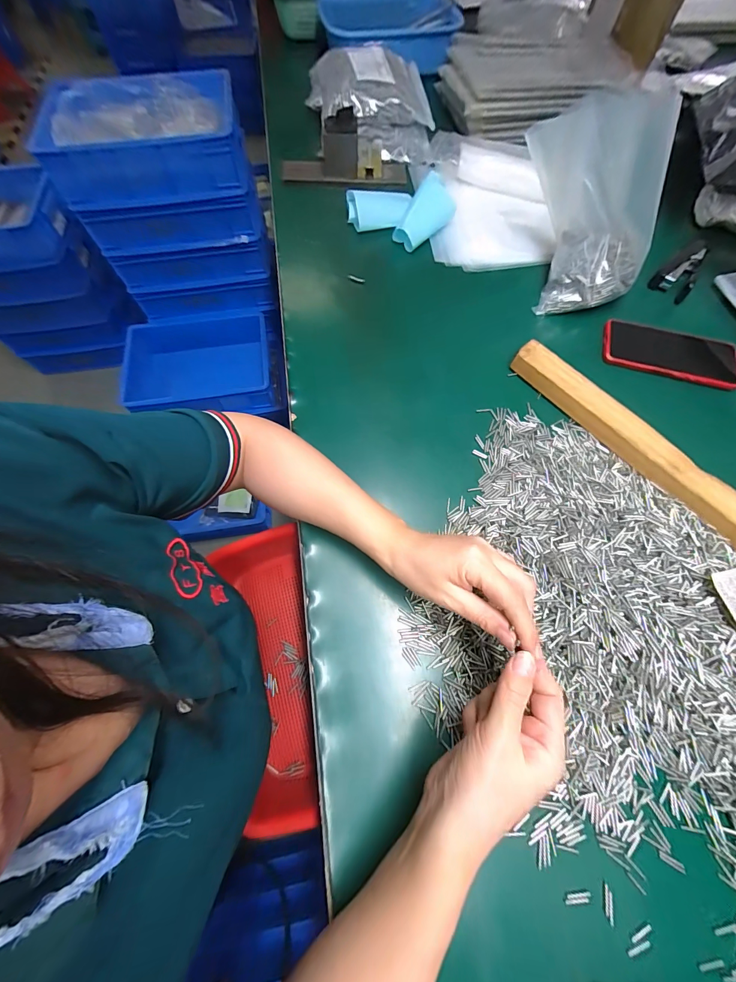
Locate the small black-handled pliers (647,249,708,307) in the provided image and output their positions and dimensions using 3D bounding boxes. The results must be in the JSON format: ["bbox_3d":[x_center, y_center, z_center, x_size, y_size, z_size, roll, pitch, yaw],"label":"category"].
[{"bbox_3d":[0.470,-0.324,0.514,0.101,0.031,0.053,-41,73,-15],"label":"small black-handled pliers"}]

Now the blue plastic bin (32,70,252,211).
[{"bbox_3d":[-0.512,-0.832,0.816,0.408,0.125,0.295,-11,68,-4],"label":"blue plastic bin"}]

